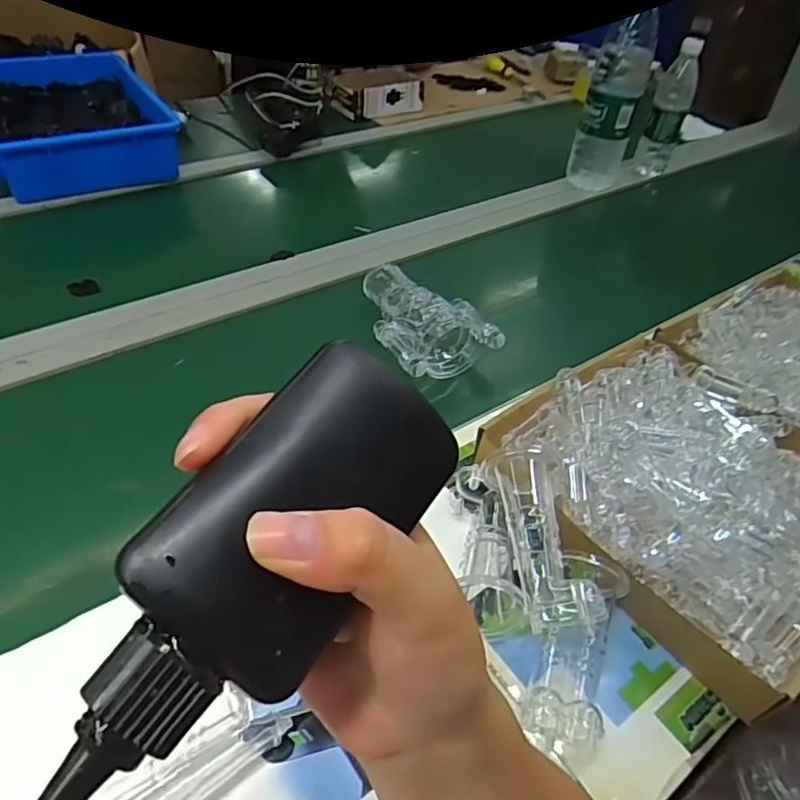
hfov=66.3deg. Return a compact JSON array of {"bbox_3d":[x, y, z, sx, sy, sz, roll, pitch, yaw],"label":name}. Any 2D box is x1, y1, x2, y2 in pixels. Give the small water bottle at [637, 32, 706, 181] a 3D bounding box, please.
[{"bbox_3d":[0.511,-0.539,1.170,0.067,0.242,0.056,15,44,8],"label":"small water bottle"}]

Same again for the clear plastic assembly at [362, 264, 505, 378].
[{"bbox_3d":[0.024,-0.108,0.752,0.127,0.055,0.197,-16,48,-23],"label":"clear plastic assembly"}]

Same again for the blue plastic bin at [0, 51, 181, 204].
[{"bbox_3d":[-0.558,-0.471,1.041,0.270,0.098,0.380,-19,49,-25],"label":"blue plastic bin"}]

